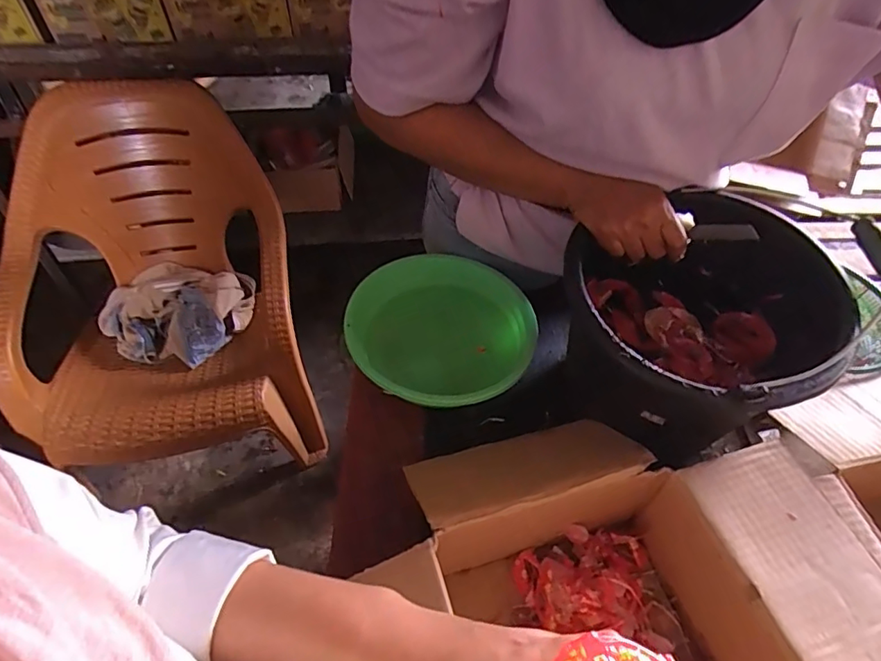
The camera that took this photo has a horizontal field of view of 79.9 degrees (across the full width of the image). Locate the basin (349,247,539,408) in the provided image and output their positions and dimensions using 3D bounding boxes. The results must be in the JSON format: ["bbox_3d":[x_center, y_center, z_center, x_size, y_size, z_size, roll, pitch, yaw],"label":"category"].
[{"bbox_3d":[0.000,0.012,0.690,0.217,0.090,0.215,1,52,-1],"label":"basin"}]

